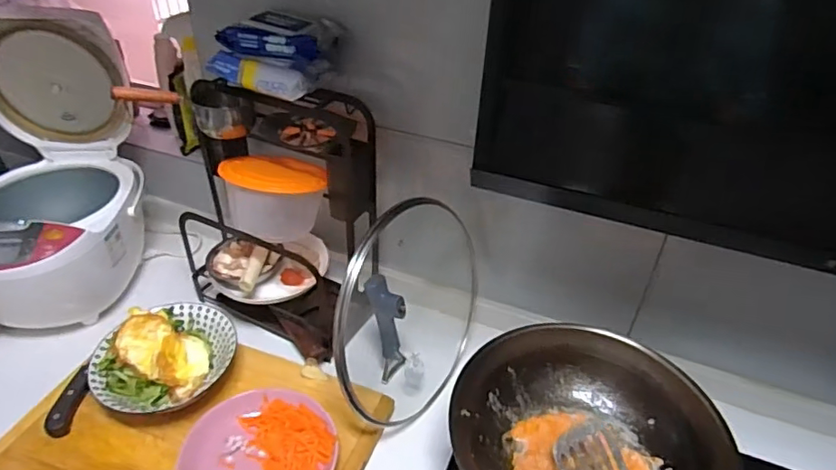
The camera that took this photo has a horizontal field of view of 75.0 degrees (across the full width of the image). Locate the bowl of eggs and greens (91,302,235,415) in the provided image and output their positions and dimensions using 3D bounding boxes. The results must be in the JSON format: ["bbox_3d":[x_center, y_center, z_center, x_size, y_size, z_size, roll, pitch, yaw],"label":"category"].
[{"bbox_3d":[-0.381,0.185,0.826,0.199,0.084,0.153,-21,43,-28],"label":"bowl of eggs and greens"}]

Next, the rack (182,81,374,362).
[{"bbox_3d":[-0.228,-0.047,0.899,0.302,0.372,0.200,24,42,26],"label":"rack"}]

